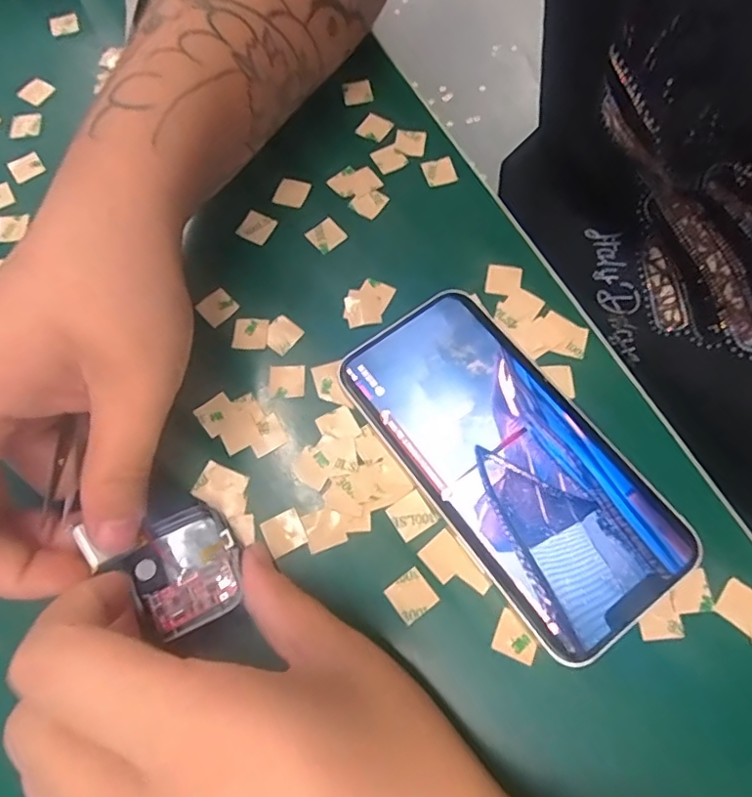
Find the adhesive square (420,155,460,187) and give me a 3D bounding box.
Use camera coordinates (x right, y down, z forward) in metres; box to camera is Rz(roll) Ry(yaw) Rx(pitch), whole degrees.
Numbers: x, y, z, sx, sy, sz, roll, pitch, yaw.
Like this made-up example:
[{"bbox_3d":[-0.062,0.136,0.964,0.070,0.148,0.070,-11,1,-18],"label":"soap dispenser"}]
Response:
[{"bbox_3d":[0.032,-0.115,0.280,0.016,0.004,0.015,-17,72,0],"label":"adhesive square"}]

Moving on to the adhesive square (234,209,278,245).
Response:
[{"bbox_3d":[-0.058,-0.084,0.269,0.016,0.004,0.015,24,70,12],"label":"adhesive square"}]

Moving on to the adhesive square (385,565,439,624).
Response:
[{"bbox_3d":[0.013,0.073,0.205,0.015,0.004,0.015,-35,70,-12],"label":"adhesive square"}]

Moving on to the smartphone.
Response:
[{"bbox_3d":[0.051,0.022,0.220,0.071,0.007,0.143,-34,70,-11],"label":"smartphone"}]

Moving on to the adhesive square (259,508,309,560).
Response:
[{"bbox_3d":[-0.036,0.052,0.215,0.015,0.004,0.015,-27,69,-9],"label":"adhesive square"}]

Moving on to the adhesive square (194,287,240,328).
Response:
[{"bbox_3d":[-0.073,-0.042,0.253,0.015,0.004,0.015,-42,72,-14],"label":"adhesive square"}]

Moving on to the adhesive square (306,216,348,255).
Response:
[{"bbox_3d":[-0.024,-0.079,0.265,0.015,0.004,0.016,-37,71,-12],"label":"adhesive square"}]

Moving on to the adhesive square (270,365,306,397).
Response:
[{"bbox_3d":[-0.038,-0.008,0.240,0.015,0.004,0.014,-1,71,-1],"label":"adhesive square"}]

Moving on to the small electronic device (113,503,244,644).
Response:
[{"bbox_3d":[-0.069,0.062,0.203,0.038,0.010,0.043,-33,70,-11],"label":"small electronic device"}]

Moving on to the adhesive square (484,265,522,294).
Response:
[{"bbox_3d":[0.059,-0.055,0.256,0.015,0.004,0.015,8,72,6],"label":"adhesive square"}]

